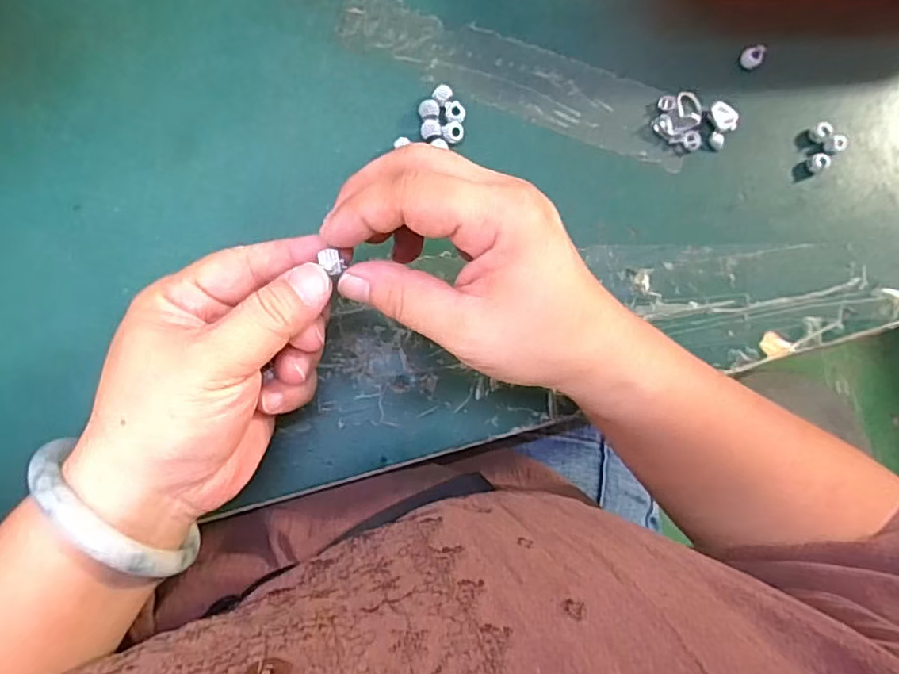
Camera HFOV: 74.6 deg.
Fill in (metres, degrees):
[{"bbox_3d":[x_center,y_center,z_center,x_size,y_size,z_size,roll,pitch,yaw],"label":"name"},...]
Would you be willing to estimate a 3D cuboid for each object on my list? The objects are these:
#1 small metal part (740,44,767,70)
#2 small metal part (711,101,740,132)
[{"bbox_3d":[0.171,-0.157,0.331,0.011,0.008,0.012,1,84,-7],"label":"small metal part"},{"bbox_3d":[0.151,-0.121,0.325,0.012,0.006,0.017,-33,89,-9],"label":"small metal part"}]

